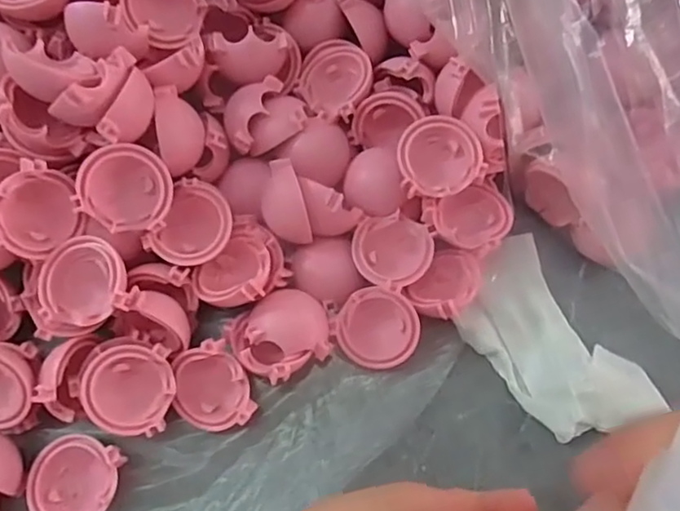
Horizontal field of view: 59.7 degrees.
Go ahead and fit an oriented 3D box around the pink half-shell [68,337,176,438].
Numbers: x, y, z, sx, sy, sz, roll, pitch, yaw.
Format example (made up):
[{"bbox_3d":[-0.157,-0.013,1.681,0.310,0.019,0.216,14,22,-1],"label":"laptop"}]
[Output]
[{"bbox_3d":[-0.073,0.045,0.203,0.031,0.020,0.030,1,73,-2],"label":"pink half-shell"}]

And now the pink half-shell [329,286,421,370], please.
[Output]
[{"bbox_3d":[0.013,0.026,0.213,0.030,0.014,0.026,28,74,6],"label":"pink half-shell"}]

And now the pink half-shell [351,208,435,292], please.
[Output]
[{"bbox_3d":[0.019,-0.003,0.219,0.029,0.011,0.029,1,73,-2],"label":"pink half-shell"}]

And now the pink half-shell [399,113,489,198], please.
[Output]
[{"bbox_3d":[0.035,-0.034,0.221,0.029,0.021,0.028,-15,74,-7],"label":"pink half-shell"}]

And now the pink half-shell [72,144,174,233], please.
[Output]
[{"bbox_3d":[-0.073,-0.023,0.201,0.029,0.028,0.015,-38,36,-6],"label":"pink half-shell"}]

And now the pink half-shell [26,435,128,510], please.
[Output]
[{"bbox_3d":[-0.090,0.075,0.200,0.029,0.014,0.029,26,73,6],"label":"pink half-shell"}]

